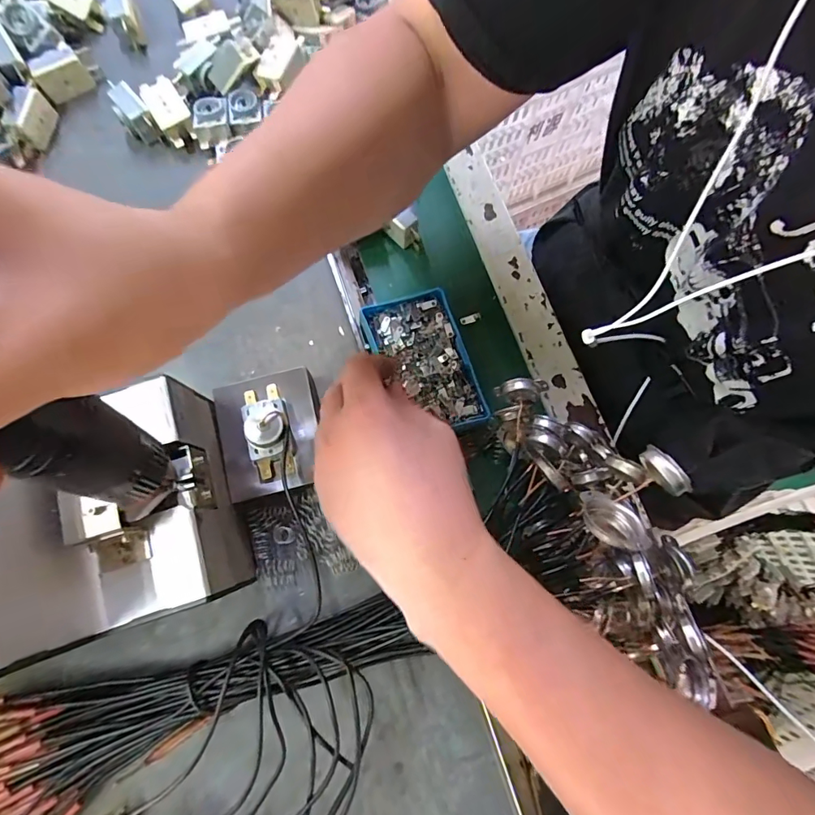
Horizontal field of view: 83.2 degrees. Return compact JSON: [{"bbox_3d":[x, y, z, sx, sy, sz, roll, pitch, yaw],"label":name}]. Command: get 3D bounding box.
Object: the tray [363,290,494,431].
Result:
[{"bbox_3d":[0.012,-0.035,0.361,0.071,0.023,0.109,-16,77,-6],"label":"tray"}]

